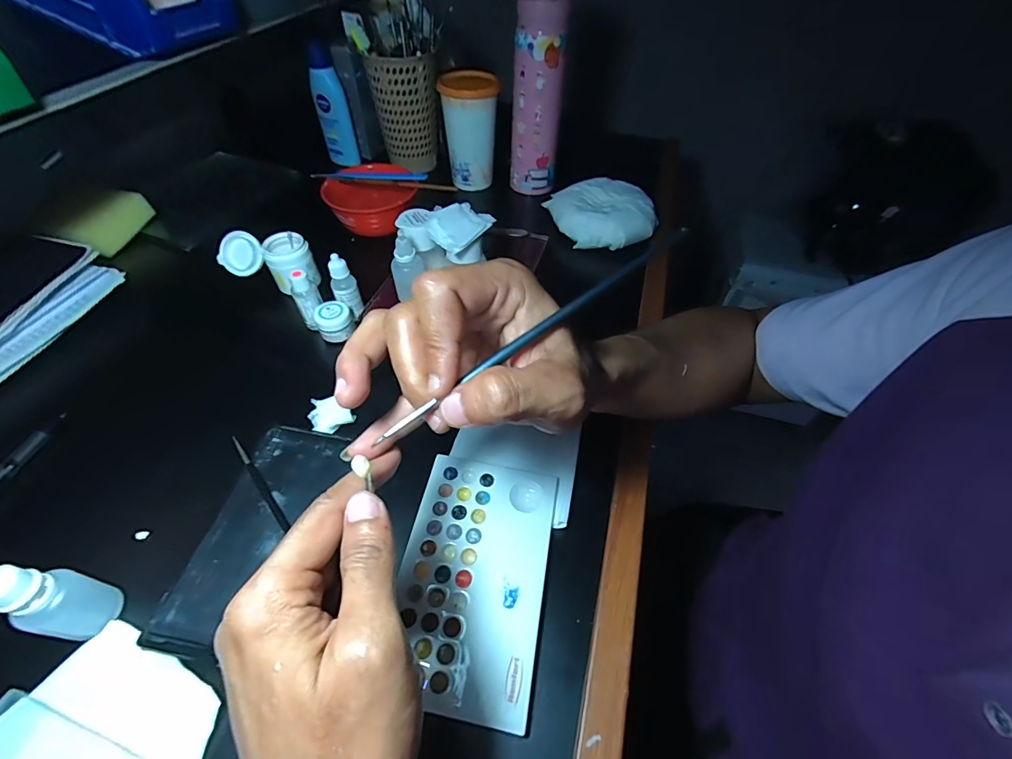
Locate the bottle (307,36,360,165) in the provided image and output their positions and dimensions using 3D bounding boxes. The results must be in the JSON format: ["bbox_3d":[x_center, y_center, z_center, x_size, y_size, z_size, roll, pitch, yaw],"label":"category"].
[{"bbox_3d":[-0.242,-0.375,0.596,0.040,0.144,0.029,-20,55,-18],"label":"bottle"}]

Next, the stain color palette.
[{"bbox_3d":[-0.021,0.123,0.277,0.092,0.009,0.148,10,51,5],"label":"stain color palette"}]

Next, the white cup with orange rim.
[{"bbox_3d":[-0.046,-0.332,0.573,0.068,0.121,0.066,1,54,-2],"label":"white cup with orange rim"}]

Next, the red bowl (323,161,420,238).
[{"bbox_3d":[-0.162,-0.217,0.517,0.106,0.049,0.090,-5,52,-4],"label":"red bowl"}]

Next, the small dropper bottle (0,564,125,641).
[{"bbox_3d":[-0.251,0.122,0.237,0.024,0.086,0.023,37,58,24],"label":"small dropper bottle"}]

